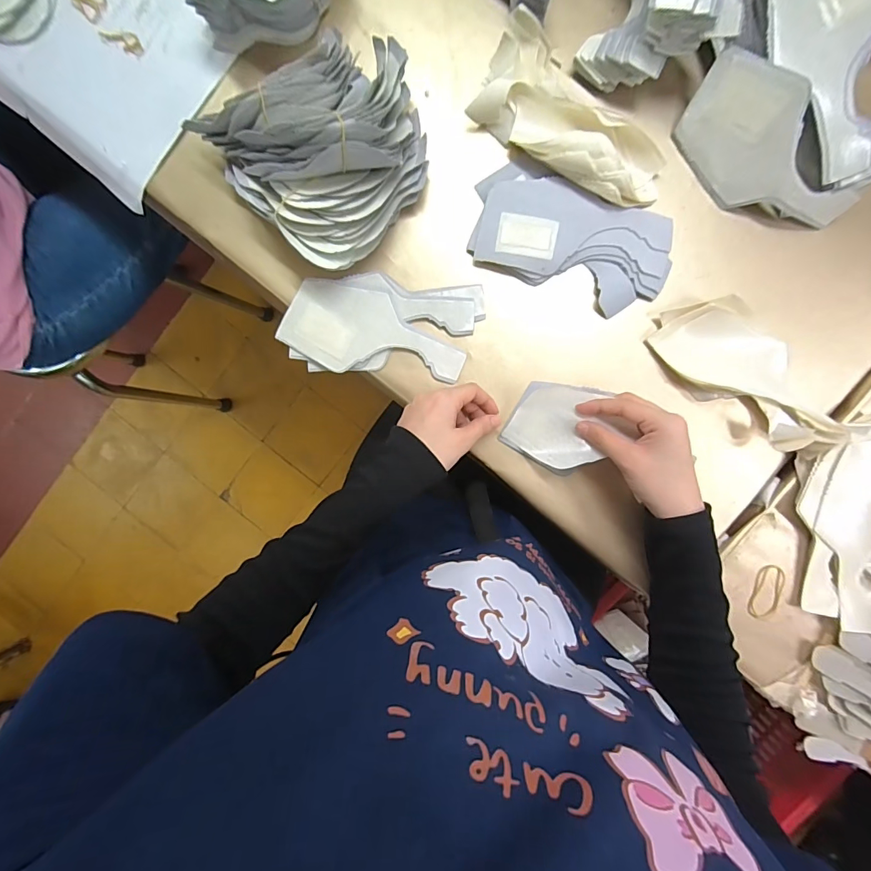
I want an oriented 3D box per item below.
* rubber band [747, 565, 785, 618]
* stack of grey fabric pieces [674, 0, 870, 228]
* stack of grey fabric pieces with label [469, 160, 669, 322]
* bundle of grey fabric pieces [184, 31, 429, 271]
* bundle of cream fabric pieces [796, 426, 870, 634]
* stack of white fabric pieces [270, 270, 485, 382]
[{"bbox_3d":[0.329,0.156,0.428,0.027,0.004,0.055,14,94,2],"label":"rubber band"},{"bbox_3d":[0.319,-0.295,0.369,0.165,0.068,0.174,23,94,1],"label":"stack of grey fabric pieces"},{"bbox_3d":[0.131,-0.189,0.415,0.184,0.014,0.099,20,94,1],"label":"stack of grey fabric pieces with label"},{"bbox_3d":[-0.093,-0.254,0.379,0.177,0.077,0.163,-33,91,4],"label":"bundle of grey fabric pieces"},{"bbox_3d":[0.409,0.088,0.404,0.109,0.034,0.186,-7,93,3],"label":"bundle of cream fabric pieces"},{"bbox_3d":[-0.054,-0.109,0.434,0.193,0.011,0.093,5,94,2],"label":"stack of white fabric pieces"}]

